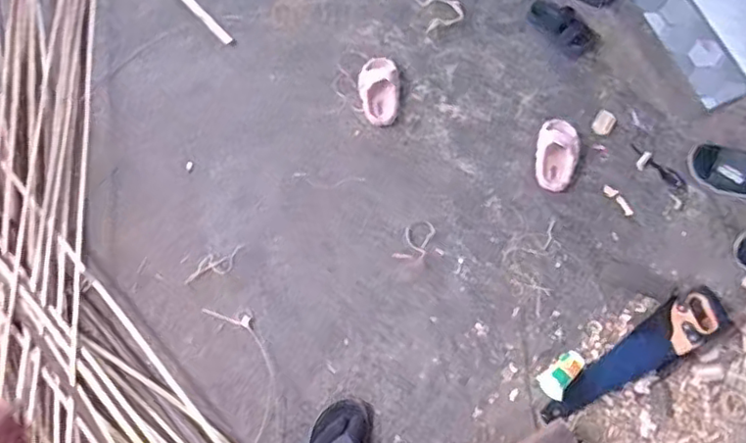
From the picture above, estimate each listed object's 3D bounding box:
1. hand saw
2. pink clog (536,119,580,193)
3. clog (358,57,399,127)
[{"bbox_3d":[0.580,0.304,1.400,0.478,0.046,0.116,-30,76,-8],"label":"hand saw"},{"bbox_3d":[0.456,-0.168,1.552,0.101,0.052,0.187,9,74,3],"label":"pink clog"},{"bbox_3d":[0.016,-0.337,1.607,0.105,0.050,0.186,-2,73,0],"label":"clog"}]

